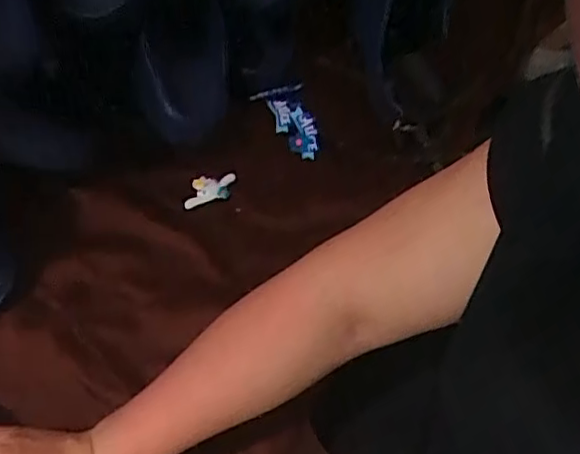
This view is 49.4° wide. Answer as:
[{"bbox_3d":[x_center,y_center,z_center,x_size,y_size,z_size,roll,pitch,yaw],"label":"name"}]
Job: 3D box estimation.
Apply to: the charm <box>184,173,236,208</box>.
[{"bbox_3d":[-0.088,-0.043,0.690,0.062,0.016,0.032,-22,65,-15],"label":"charm"}]

